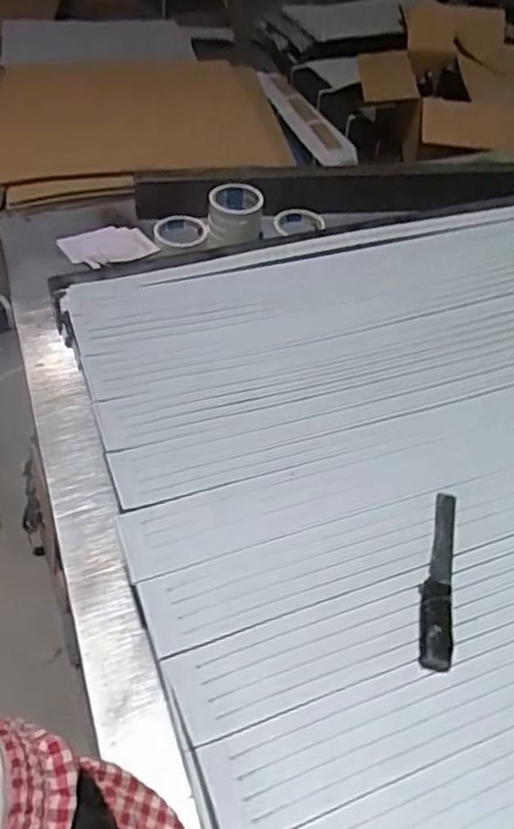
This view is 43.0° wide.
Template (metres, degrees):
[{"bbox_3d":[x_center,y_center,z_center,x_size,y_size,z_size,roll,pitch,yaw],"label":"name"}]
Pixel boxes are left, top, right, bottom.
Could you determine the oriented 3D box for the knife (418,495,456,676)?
[{"bbox_3d":[0.183,0.157,0.654,0.033,0.021,0.197,11,49,6],"label":"knife"}]

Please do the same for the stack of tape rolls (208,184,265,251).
[{"bbox_3d":[-0.038,-0.337,1.113,0.093,0.071,0.084,1,49,-3],"label":"stack of tape rolls"}]

